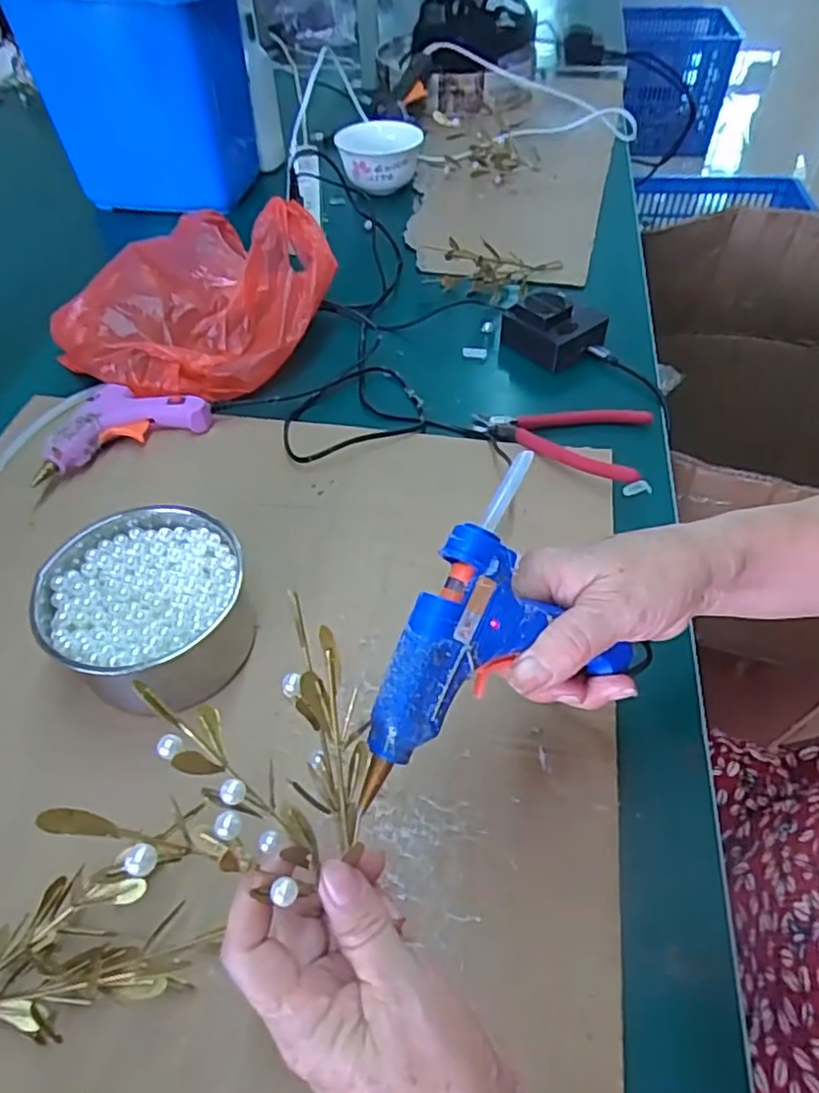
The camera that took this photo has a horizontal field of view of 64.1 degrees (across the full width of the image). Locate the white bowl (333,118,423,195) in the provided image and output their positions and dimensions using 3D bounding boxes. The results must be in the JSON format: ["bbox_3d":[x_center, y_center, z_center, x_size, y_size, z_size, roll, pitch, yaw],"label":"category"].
[{"bbox_3d":[-0.040,-0.535,0.892,0.112,0.057,0.127,2,51,4],"label":"white bowl"}]

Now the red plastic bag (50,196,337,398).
[{"bbox_3d":[-0.205,-0.242,0.625,0.236,0.090,0.224,-38,59,-25],"label":"red plastic bag"}]

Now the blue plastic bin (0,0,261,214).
[{"bbox_3d":[-0.339,-0.586,0.852,0.223,0.254,0.172,6,51,7],"label":"blue plastic bin"}]

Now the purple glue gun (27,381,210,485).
[{"bbox_3d":[-0.251,-0.110,0.556,0.141,0.028,0.089,-26,55,-18],"label":"purple glue gun"}]

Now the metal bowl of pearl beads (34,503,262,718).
[{"bbox_3d":[-0.162,0.036,0.412,0.121,0.058,0.117,-1,51,1],"label":"metal bowl of pearl beads"}]

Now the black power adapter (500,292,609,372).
[{"bbox_3d":[0.139,-0.209,0.628,0.071,0.053,0.077,-31,57,-22],"label":"black power adapter"}]

